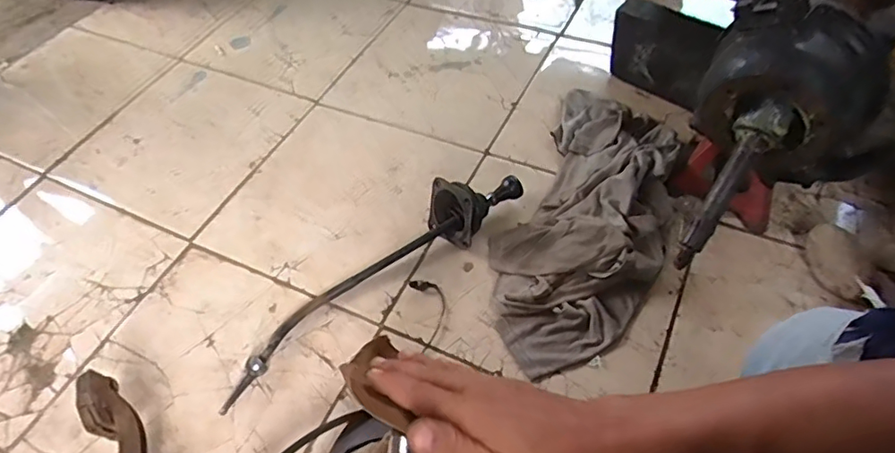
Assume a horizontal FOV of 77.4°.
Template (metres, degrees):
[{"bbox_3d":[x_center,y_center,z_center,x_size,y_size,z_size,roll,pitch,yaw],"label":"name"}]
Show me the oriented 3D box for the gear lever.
[{"bbox_3d":[-0.123,0.065,0.922,0.605,0.098,0.111,-34,60,-18],"label":"gear lever"}]

